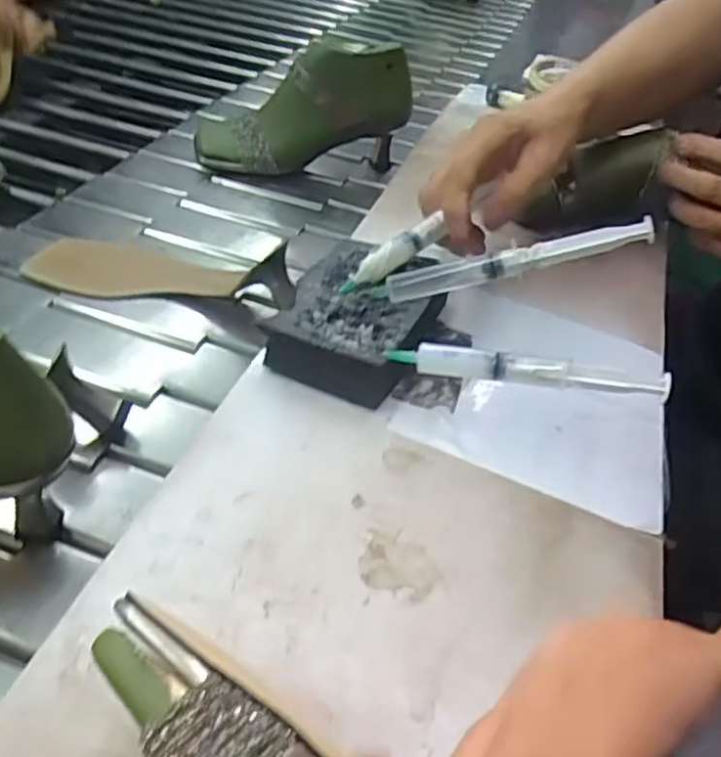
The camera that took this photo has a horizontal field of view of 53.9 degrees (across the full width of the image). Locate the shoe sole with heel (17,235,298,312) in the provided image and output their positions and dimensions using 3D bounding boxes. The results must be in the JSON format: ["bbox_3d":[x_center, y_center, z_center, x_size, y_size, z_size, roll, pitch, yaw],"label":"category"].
[{"bbox_3d":[-0.157,-0.099,0.574,0.220,0.051,0.081,9,40,0],"label":"shoe sole with heel"}]

